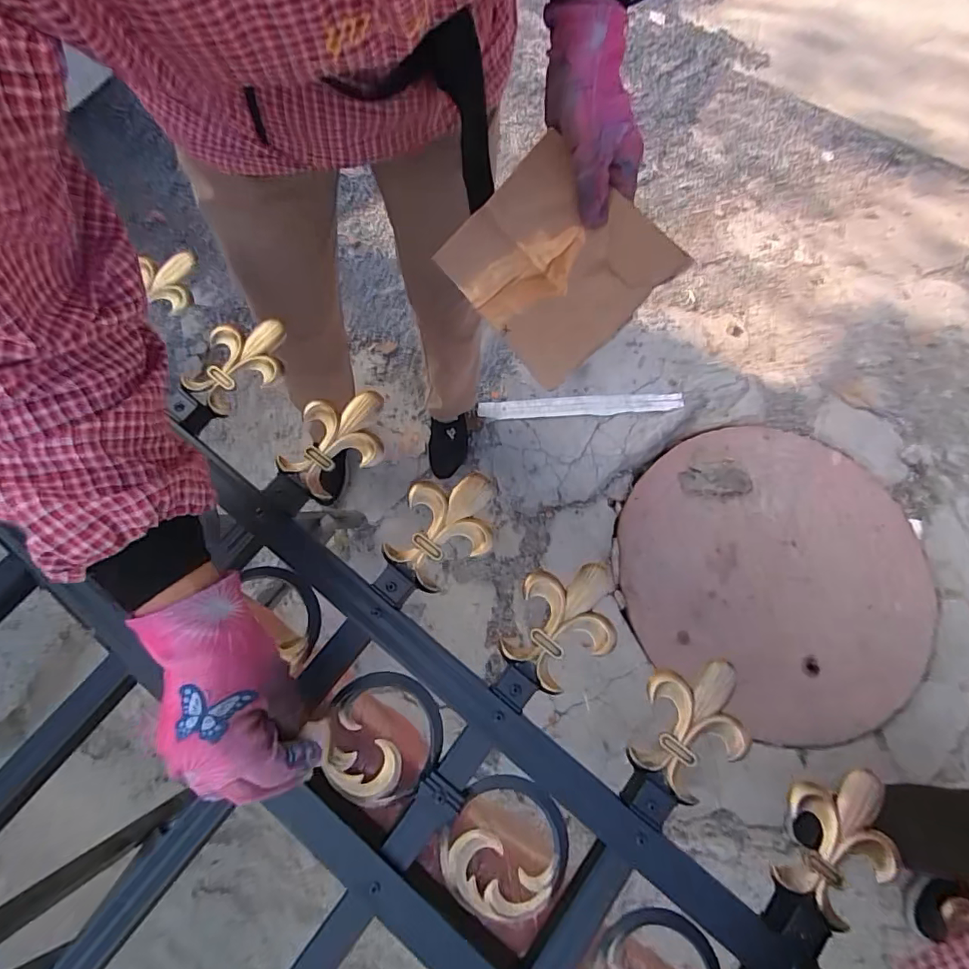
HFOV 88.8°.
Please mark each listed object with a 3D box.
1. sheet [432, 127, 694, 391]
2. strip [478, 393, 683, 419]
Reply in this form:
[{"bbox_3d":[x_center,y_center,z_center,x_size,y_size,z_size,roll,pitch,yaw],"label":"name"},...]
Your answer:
[{"bbox_3d":[0.055,-0.179,0.400,0.137,0.018,0.148,-41,88,20],"label":"sheet"},{"bbox_3d":[0.226,-0.187,1.158,0.474,0.010,0.045,-3,75,-2],"label":"strip"}]

